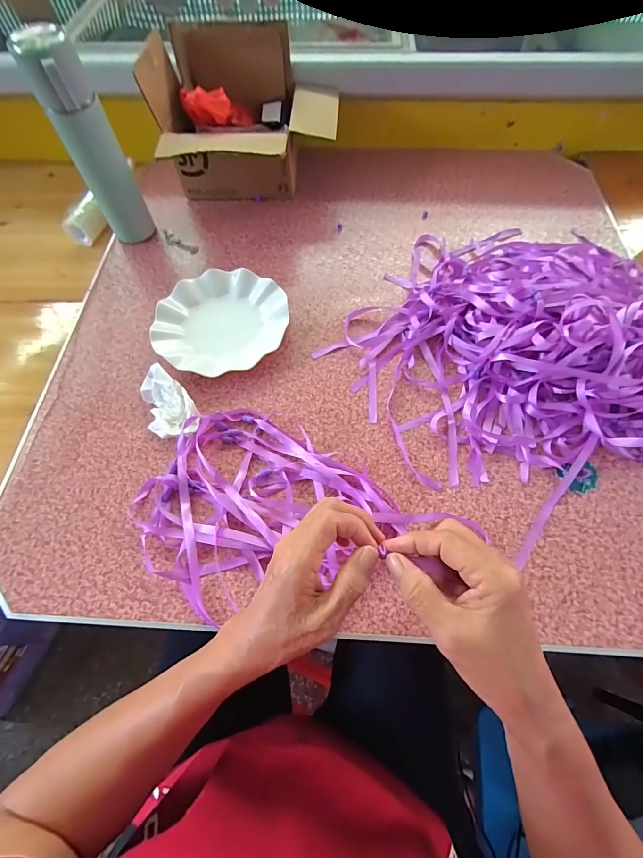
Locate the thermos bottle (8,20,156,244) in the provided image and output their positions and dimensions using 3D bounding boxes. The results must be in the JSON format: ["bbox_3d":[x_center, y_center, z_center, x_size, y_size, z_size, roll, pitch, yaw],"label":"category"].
[{"bbox_3d":[-0.312,-0.376,0.521,0.069,0.252,0.063,-25,65,-12],"label":"thermos bottle"}]

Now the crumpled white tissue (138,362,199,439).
[{"bbox_3d":[-0.197,-0.032,0.465,0.057,0.029,0.099,-31,67,-14],"label":"crumpled white tissue"}]

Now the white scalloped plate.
[{"bbox_3d":[-0.143,-0.154,0.522,0.181,0.024,0.166,0,63,1],"label":"white scalloped plate"}]

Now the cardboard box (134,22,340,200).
[{"bbox_3d":[-0.117,-0.489,0.607,0.272,0.187,0.220,0,63,1],"label":"cardboard box"}]

